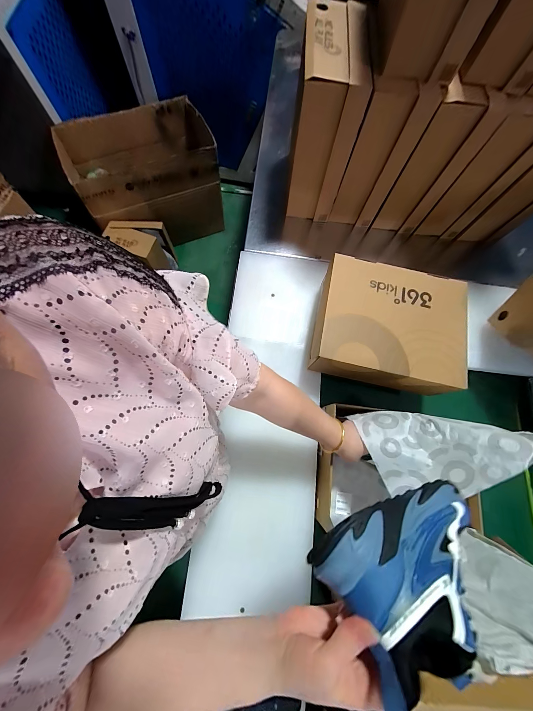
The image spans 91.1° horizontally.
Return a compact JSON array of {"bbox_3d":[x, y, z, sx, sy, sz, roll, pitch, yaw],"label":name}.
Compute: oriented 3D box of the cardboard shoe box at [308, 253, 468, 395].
[{"bbox_3d":[0.262,-0.062,0.587,0.301,0.131,0.238,11,74,1],"label":"cardboard shoe box"}]

